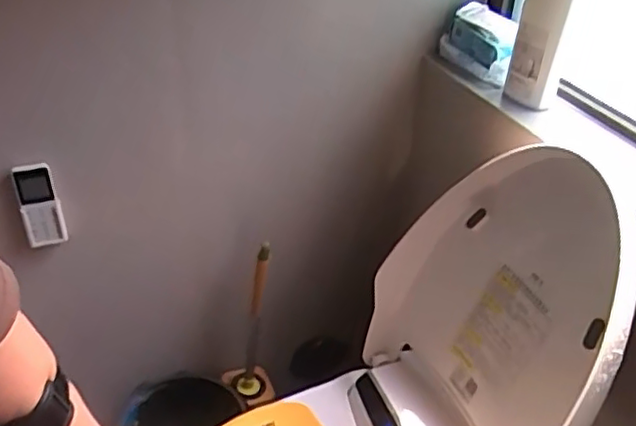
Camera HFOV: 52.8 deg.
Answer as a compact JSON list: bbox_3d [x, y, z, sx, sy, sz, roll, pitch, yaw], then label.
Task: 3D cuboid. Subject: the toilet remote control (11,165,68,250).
[{"bbox_3d":[-0.429,-0.009,0.990,0.058,0.136,0.020,-13,39,-21],"label":"toilet remote control"}]

